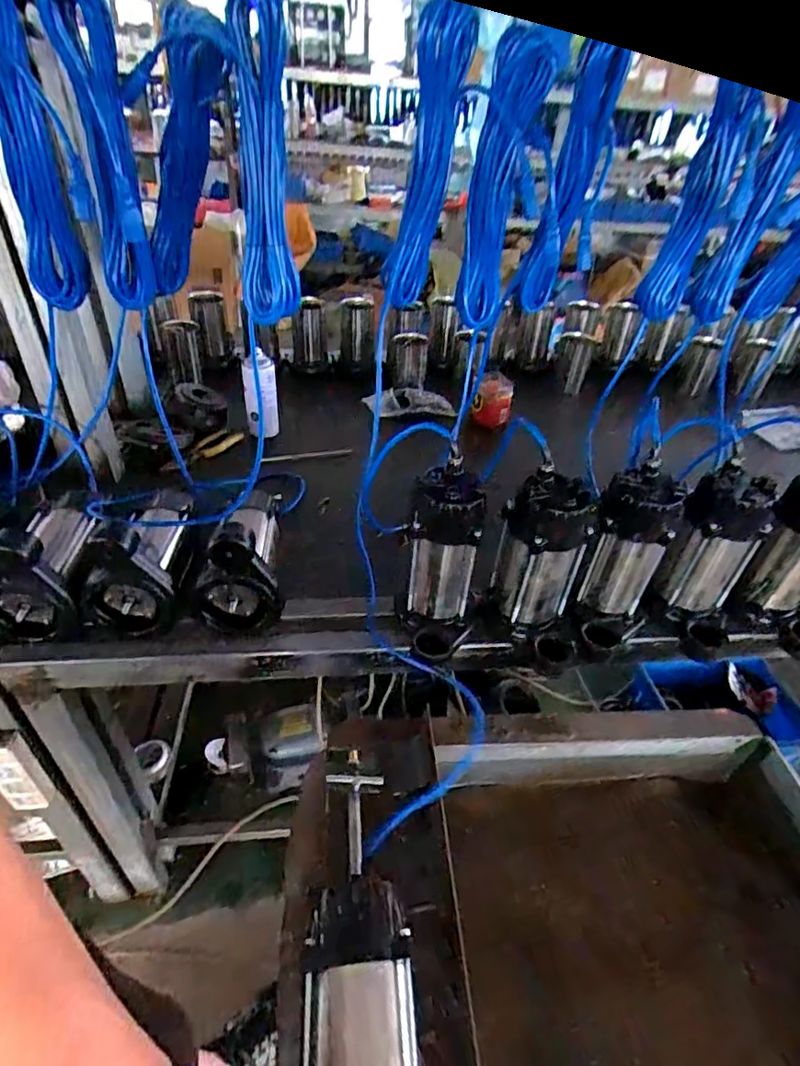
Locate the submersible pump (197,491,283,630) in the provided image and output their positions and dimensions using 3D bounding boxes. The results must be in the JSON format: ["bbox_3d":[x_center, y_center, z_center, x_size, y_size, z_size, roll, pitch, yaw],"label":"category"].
[{"bbox_3d":[-0.229,0.017,0.790,0.103,0.158,0.193,-5,40,-11],"label":"submersible pump"}]

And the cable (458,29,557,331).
[{"bbox_3d":[0.143,-0.479,0.805,0.089,0.340,0.081,8,39,5],"label":"cable"}]

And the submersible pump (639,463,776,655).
[{"bbox_3d":[0.435,0.053,0.768,0.121,0.267,0.130,-23,46,-30],"label":"submersible pump"}]

